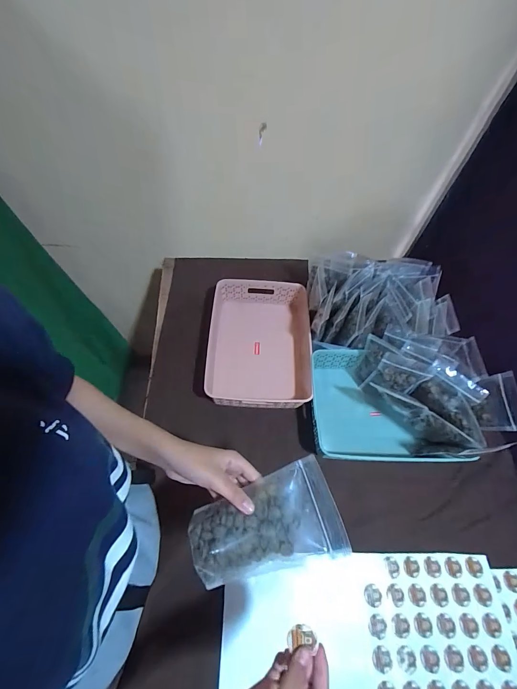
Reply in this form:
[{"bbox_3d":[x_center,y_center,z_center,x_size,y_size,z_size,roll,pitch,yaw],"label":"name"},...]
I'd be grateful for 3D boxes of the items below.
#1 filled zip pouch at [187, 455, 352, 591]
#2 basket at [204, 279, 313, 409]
[{"bbox_3d":[0.008,0.208,0.347,0.167,0.035,0.099,-16,65,0],"label":"filled zip pouch"},{"bbox_3d":[0.004,-0.007,0.717,0.245,0.077,0.311,3,59,-2],"label":"basket"}]

